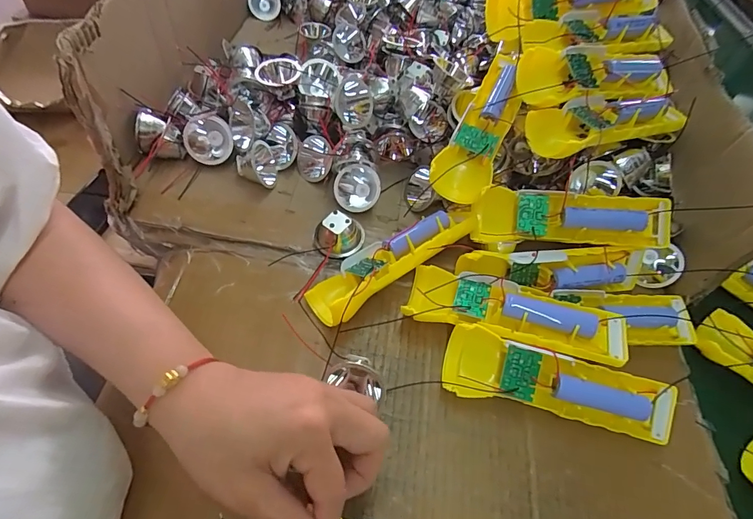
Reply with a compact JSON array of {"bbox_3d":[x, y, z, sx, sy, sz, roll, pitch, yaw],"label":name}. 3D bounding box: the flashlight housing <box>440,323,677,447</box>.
[{"bbox_3d":[0.126,0.088,0.293,0.152,0.027,0.045,14,87,5],"label":"flashlight housing"}]

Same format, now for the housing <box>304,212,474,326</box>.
[{"bbox_3d":[0.014,-0.004,0.345,0.151,0.030,0.044,-32,63,-27],"label":"housing"}]

